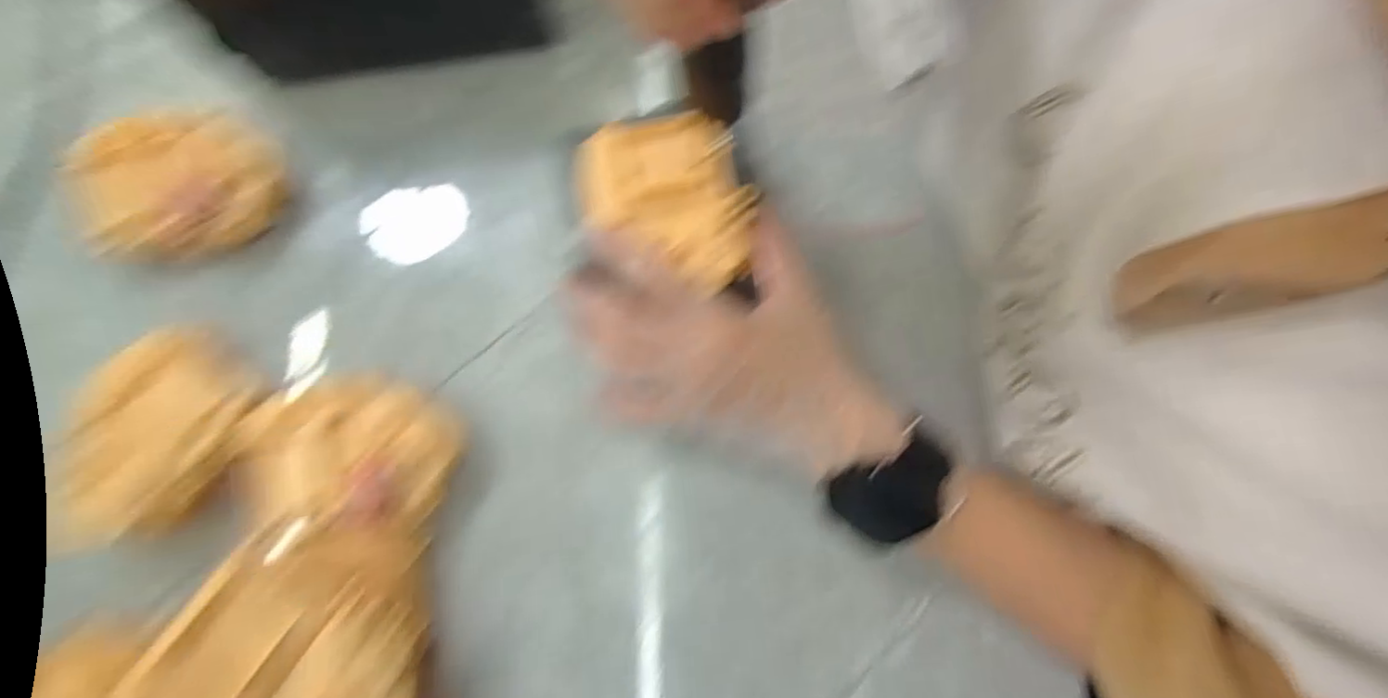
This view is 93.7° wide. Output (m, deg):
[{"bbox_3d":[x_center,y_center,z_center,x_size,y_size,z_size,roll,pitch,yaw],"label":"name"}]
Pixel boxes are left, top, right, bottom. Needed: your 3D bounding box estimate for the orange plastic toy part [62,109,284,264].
[{"bbox_3d":[-0.274,-0.089,0.351,0.100,0.036,0.076,-22,80,-5],"label":"orange plastic toy part"}]

